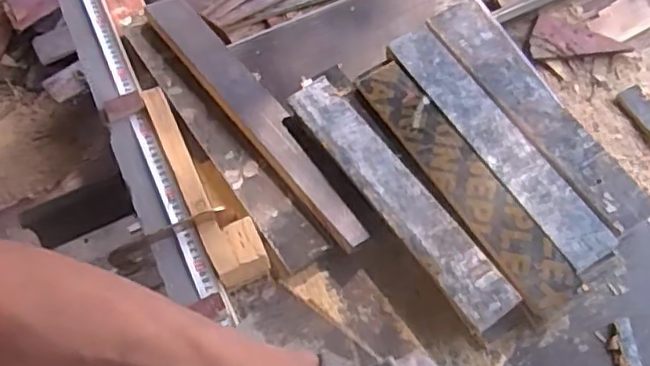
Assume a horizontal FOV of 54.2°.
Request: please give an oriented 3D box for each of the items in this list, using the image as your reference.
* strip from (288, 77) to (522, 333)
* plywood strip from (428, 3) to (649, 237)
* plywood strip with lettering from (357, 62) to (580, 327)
[{"bbox_3d":[0.084,0.011,0.765,0.063,0.009,0.372,-35,66,-10],"label":"strip"},{"bbox_3d":[0.266,-0.095,0.802,0.065,0.012,0.365,-32,66,-8],"label":"plywood strip"},{"bbox_3d":[0.161,-0.004,0.771,0.068,0.014,0.370,-32,65,-7],"label":"plywood strip with lettering"}]

